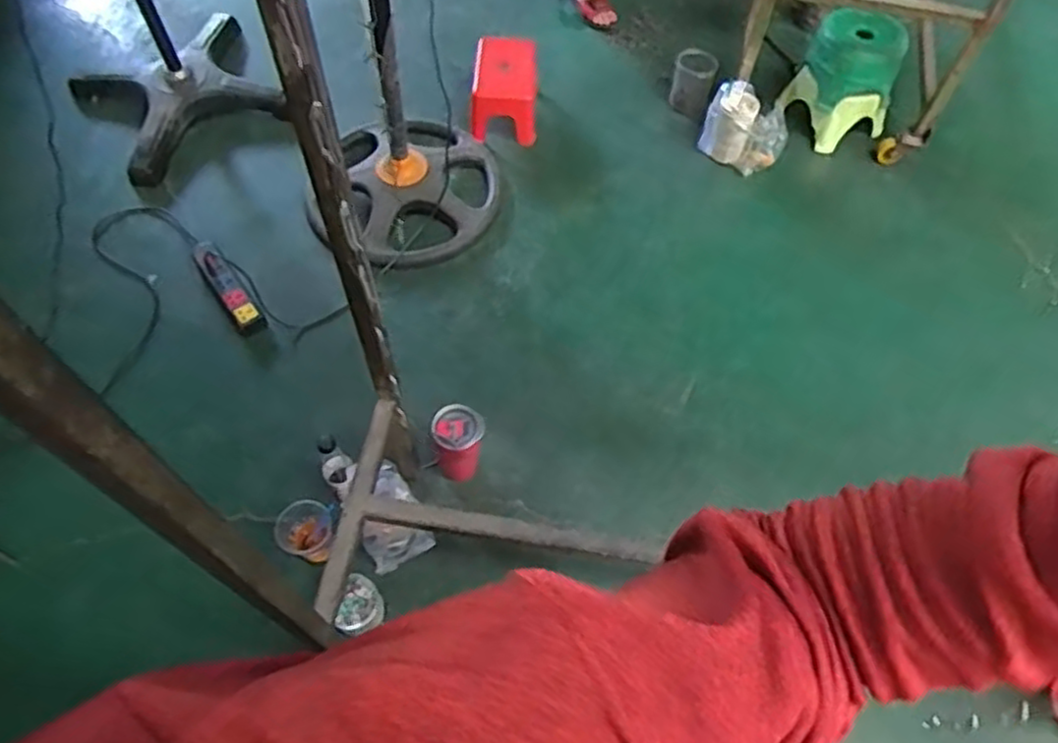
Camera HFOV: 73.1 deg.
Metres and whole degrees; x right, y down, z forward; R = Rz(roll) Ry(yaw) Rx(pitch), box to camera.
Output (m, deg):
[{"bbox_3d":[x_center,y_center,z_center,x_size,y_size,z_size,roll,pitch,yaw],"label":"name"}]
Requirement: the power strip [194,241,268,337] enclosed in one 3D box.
[{"bbox_3d":[-0.658,-0.186,1.549,0.059,0.036,0.269,-33,66,-19],"label":"power strip"}]

